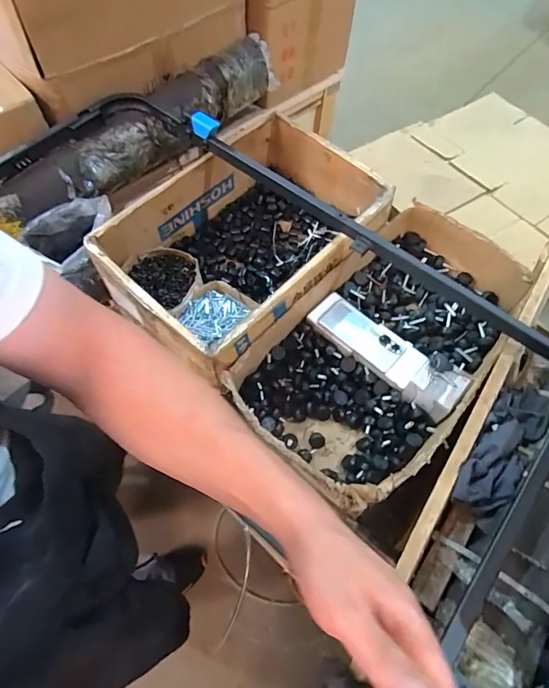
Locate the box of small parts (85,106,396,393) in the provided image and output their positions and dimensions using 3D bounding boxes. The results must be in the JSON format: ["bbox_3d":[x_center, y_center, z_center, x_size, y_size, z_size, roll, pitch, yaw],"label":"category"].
[{"bbox_3d":[-0.051,-0.213,0.891,0.358,0.171,0.505,38,68,17],"label":"box of small parts"}]

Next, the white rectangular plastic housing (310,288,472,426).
[{"bbox_3d":[0.203,0.009,0.792,0.301,0.053,0.097,38,68,17],"label":"white rectangular plastic housing"}]

